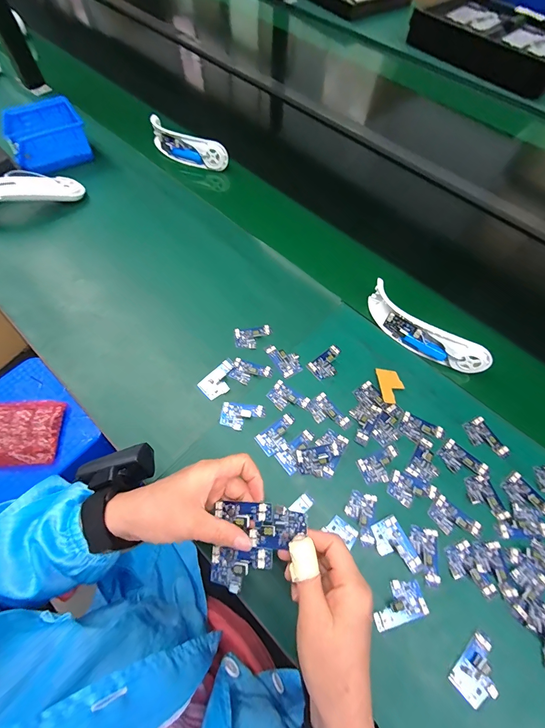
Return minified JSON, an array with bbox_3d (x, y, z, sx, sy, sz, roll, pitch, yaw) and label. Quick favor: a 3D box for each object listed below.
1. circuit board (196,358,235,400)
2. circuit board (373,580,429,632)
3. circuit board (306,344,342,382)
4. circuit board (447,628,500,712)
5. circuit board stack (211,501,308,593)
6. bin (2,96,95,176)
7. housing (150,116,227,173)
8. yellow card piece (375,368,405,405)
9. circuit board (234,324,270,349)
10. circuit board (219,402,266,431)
[{"bbox_3d":[-0.072,0.022,0.447,0.034,0.004,0.059,41,71,16],"label":"circuit board"},{"bbox_3d":[0.133,0.255,0.341,0.057,0.005,0.035,-14,66,-8],"label":"circuit board"},{"bbox_3d":[0.082,-0.002,0.463,0.057,0.010,0.035,-35,70,-16],"label":"circuit board"},{"bbox_3d":[0.208,0.306,0.316,0.059,0.011,0.038,-38,71,-17],"label":"circuit board"},{"bbox_3d":[-0.015,0.167,0.289,0.085,0.013,0.074,-2,73,18],"label":"circuit board stack"},{"bbox_3d":[-0.438,-0.439,0.628,0.141,0.079,0.117,-33,70,-15],"label":"bin"},{"bbox_3d":[-0.178,-0.447,0.661,0.178,0.054,0.041,28,68,11],"label":"housing"},{"bbox_3d":[0.166,0.031,0.444,0.035,0.006,0.057,6,48,-5],"label":"yellow card piece"},{"bbox_3d":[-0.029,-0.040,0.480,0.053,0.004,0.034,-10,66,-6],"label":"circuit board"},{"bbox_3d":[-0.040,0.068,0.421,0.058,0.013,0.035,4,65,1],"label":"circuit board"}]

